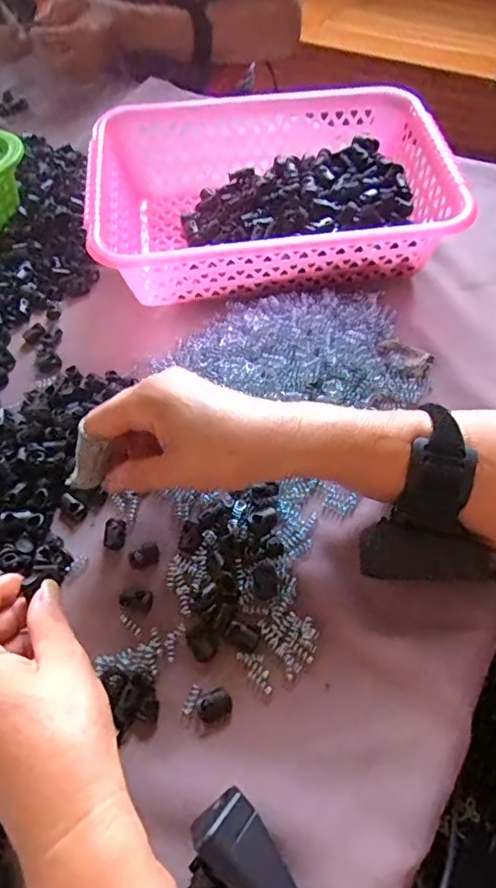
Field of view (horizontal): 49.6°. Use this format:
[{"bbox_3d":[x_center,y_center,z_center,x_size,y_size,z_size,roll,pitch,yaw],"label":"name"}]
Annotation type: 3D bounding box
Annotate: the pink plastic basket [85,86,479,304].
[{"bbox_3d":[0.022,-0.228,0.496,0.304,0.084,0.217,-6,58,2],"label":"pink plastic basket"}]

